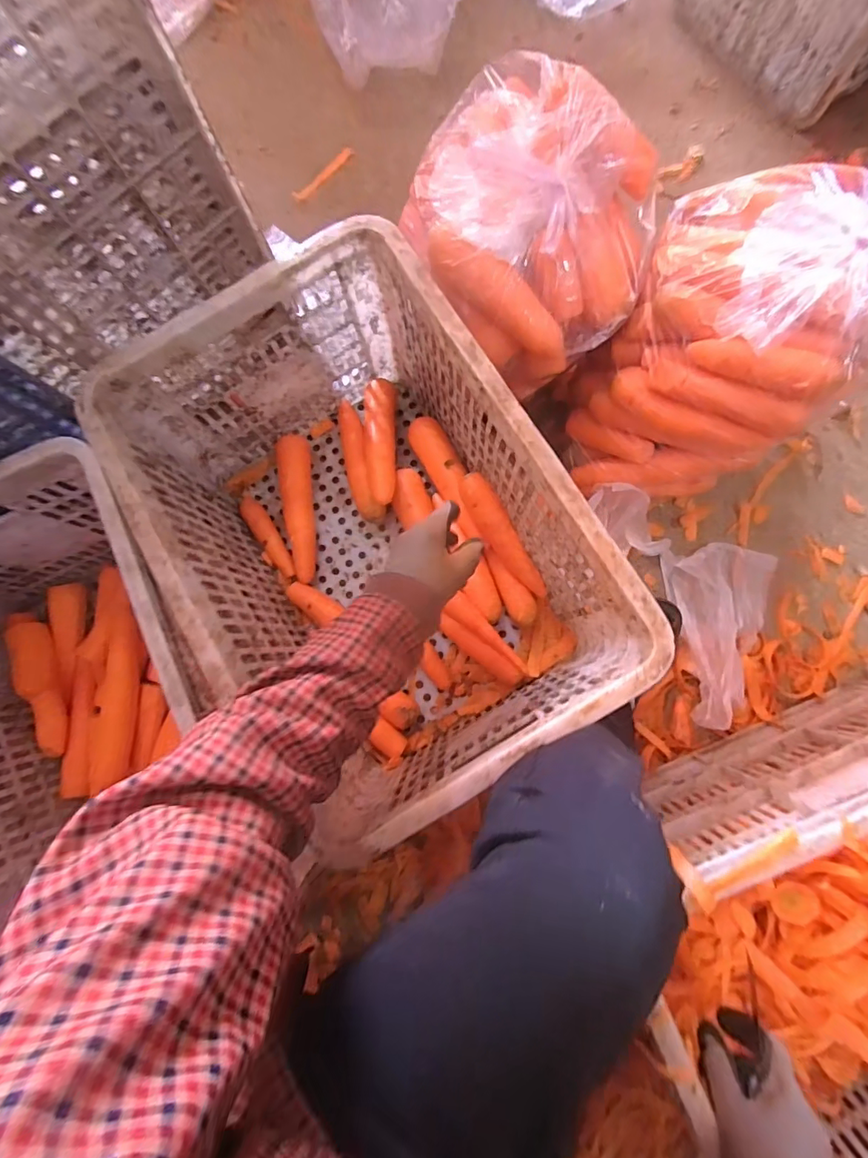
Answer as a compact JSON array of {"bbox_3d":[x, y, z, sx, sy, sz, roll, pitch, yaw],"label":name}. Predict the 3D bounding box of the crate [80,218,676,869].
[{"bbox_3d":[-0.079,-0.050,0.562,0.375,0.264,0.534,-31,83,-1],"label":"crate"}]

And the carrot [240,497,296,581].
[{"bbox_3d":[-0.236,-0.061,0.683,0.027,0.023,0.134,-35,83,-2],"label":"carrot"}]

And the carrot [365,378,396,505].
[{"bbox_3d":[-0.074,-0.192,0.657,0.042,0.045,0.187,-3,83,2],"label":"carrot"}]

